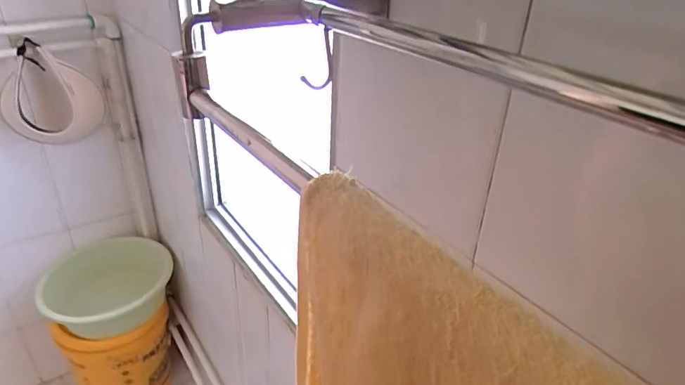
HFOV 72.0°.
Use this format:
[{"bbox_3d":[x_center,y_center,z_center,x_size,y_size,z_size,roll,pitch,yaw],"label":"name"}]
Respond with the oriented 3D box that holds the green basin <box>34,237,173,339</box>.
[{"bbox_3d":[-0.677,0.278,1.355,0.324,0.138,0.324,1,31,-1],"label":"green basin"}]

